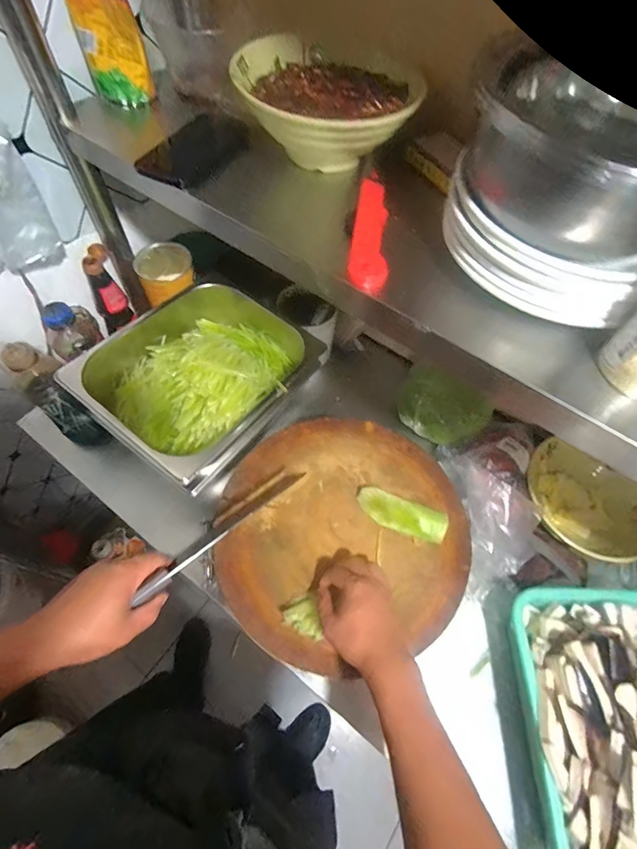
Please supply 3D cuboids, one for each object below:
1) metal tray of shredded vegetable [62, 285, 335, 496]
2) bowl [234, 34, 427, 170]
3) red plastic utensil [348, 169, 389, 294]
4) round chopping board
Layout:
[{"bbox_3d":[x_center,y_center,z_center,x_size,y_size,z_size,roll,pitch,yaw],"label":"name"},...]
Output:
[{"bbox_3d":[-0.177,-0.091,0.652,0.259,0.099,0.341,37,65,17],"label":"metal tray of shredded vegetable"},{"bbox_3d":[0.005,-0.366,0.459,0.187,0.081,0.183,1,60,-2],"label":"bowl"},{"bbox_3d":[0.055,-0.210,0.416,0.036,0.025,0.170,7,60,1],"label":"red plastic utensil"},{"bbox_3d":[0.037,0.146,0.570,0.354,0.041,0.361,1,60,-2],"label":"round chopping board"}]

